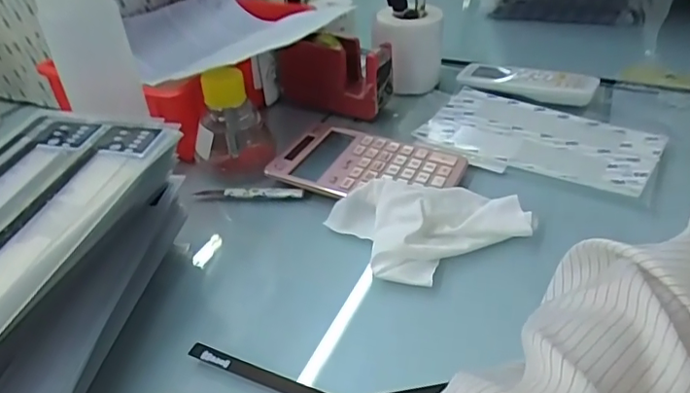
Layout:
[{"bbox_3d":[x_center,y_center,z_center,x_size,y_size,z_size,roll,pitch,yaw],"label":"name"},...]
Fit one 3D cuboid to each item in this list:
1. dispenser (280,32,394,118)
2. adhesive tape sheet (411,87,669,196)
[{"bbox_3d":[-0.014,-0.148,0.654,0.136,0.081,0.050,14,38,23],"label":"dispenser"},{"bbox_3d":[0.200,-0.061,0.573,0.227,0.006,0.142,22,43,32],"label":"adhesive tape sheet"}]

